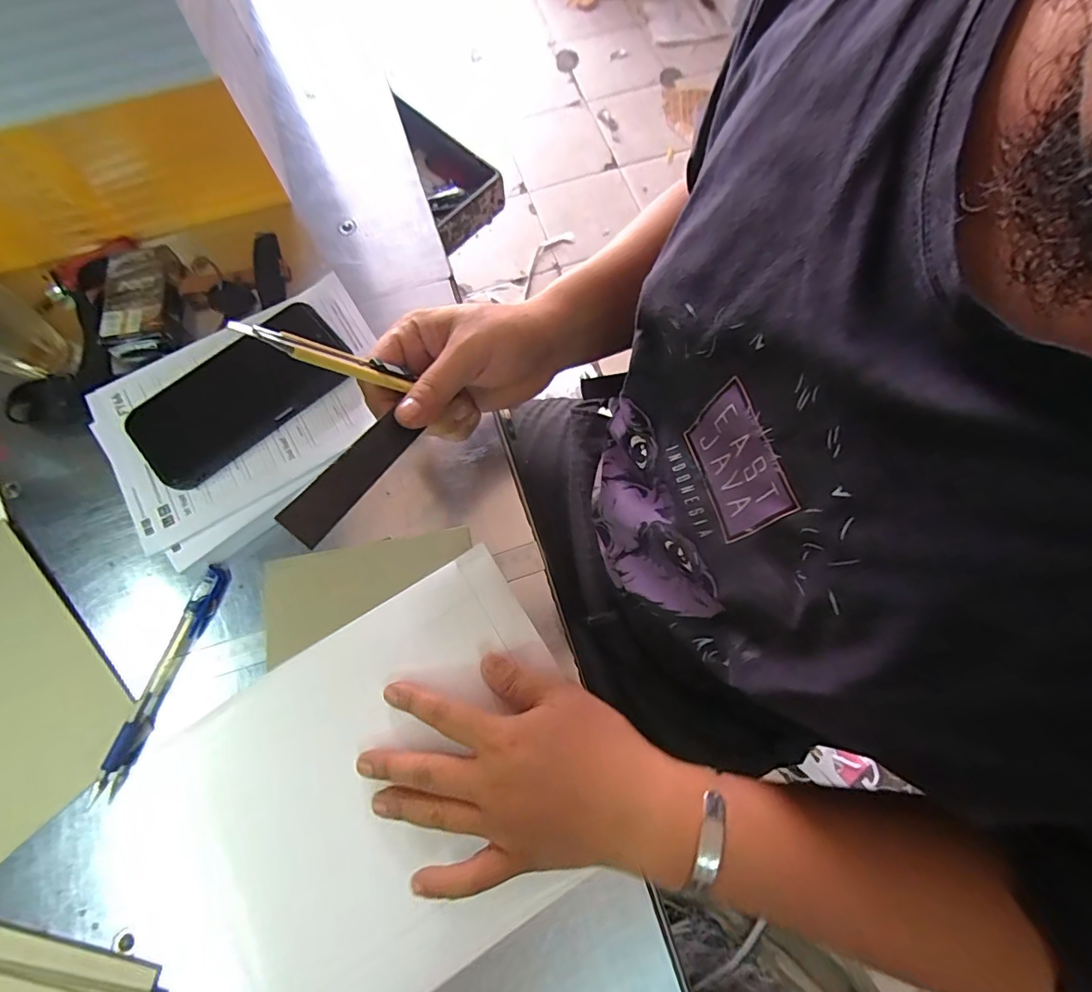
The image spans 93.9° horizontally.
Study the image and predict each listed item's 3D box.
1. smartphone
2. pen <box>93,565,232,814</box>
[{"bbox_3d":[-0.238,-0.084,0.399,0.163,0.013,0.085,-39,83,-11],"label":"smartphone"},{"bbox_3d":[-0.268,0.125,0.356,0.015,0.011,0.159,18,73,5],"label":"pen"}]

